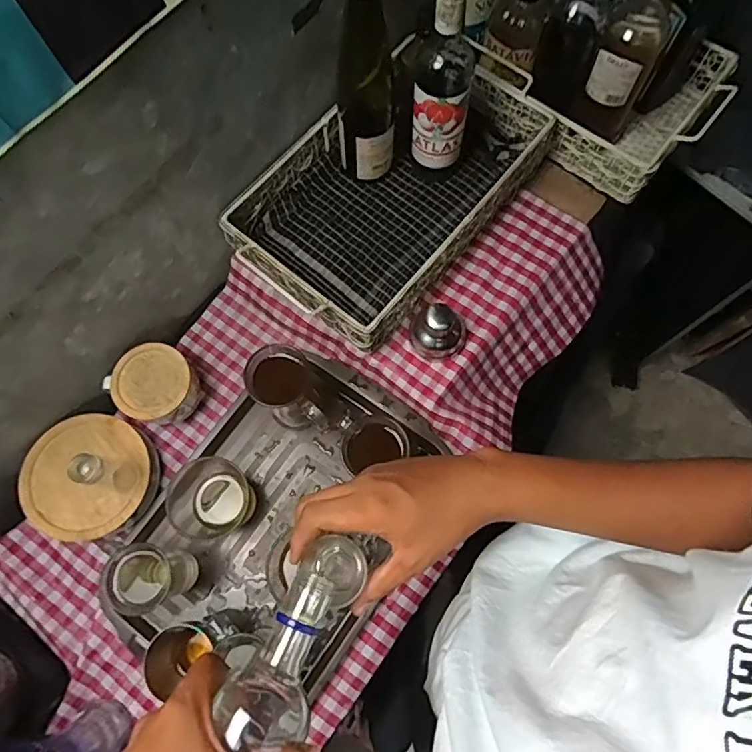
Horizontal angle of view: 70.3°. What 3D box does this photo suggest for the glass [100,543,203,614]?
[{"bbox_3d":[-0.259,0.233,0.622,0.065,0.106,0.068,0,73,1],"label":"glass"}]

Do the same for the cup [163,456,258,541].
[{"bbox_3d":[-0.201,0.152,0.660,0.081,0.090,0.094,29,76,10],"label":"cup"}]

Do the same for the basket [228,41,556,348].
[{"bbox_3d":[0.028,-0.266,0.729,0.252,0.084,0.432,38,77,12],"label":"basket"}]

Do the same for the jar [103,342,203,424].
[{"bbox_3d":[-0.286,0.013,0.704,0.099,0.073,0.094,0,73,1],"label":"jar"}]

